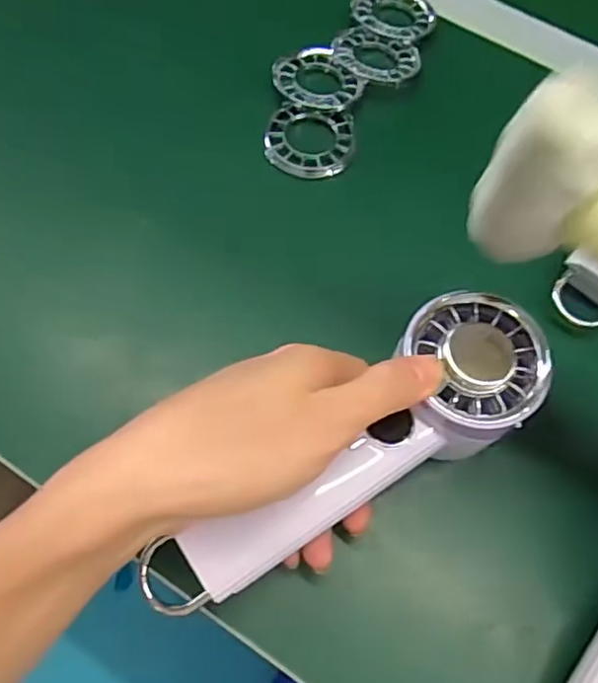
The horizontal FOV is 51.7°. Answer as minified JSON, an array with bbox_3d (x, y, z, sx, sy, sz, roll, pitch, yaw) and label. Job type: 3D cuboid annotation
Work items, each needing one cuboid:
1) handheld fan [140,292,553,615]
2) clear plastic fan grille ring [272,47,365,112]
[{"bbox_3d":[0.022,0.050,0.265,0.188,0.034,0.060,-35,71,-8],"label":"handheld fan"},{"bbox_3d":[0.012,-0.166,0.390,0.055,0.008,0.049,-6,66,-6],"label":"clear plastic fan grille ring"}]

